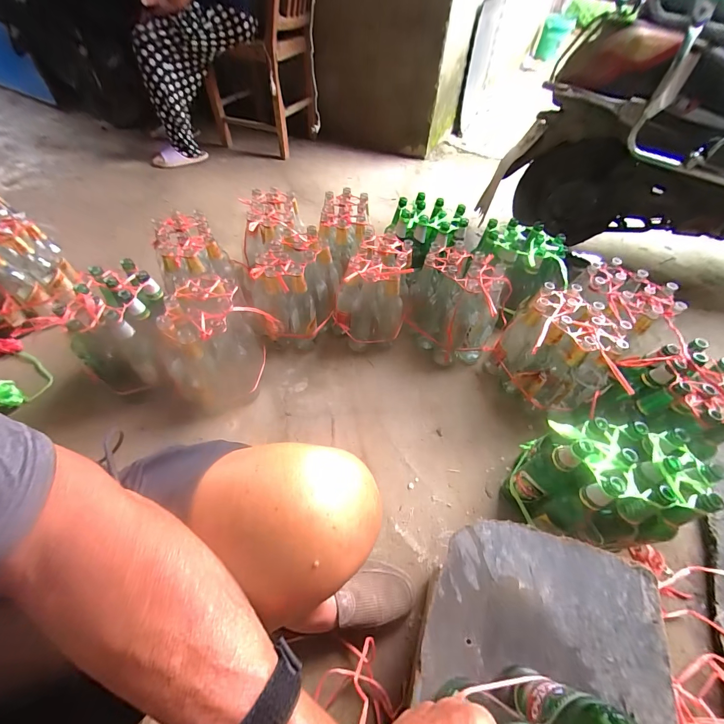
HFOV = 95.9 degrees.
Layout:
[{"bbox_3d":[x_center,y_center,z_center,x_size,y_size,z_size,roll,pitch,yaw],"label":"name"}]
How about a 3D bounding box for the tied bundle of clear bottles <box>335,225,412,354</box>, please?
[{"bbox_3d":[0.034,-0.194,0.953,0.187,0.259,0.225,13,53,8],"label":"tied bundle of clear bottles"}]

